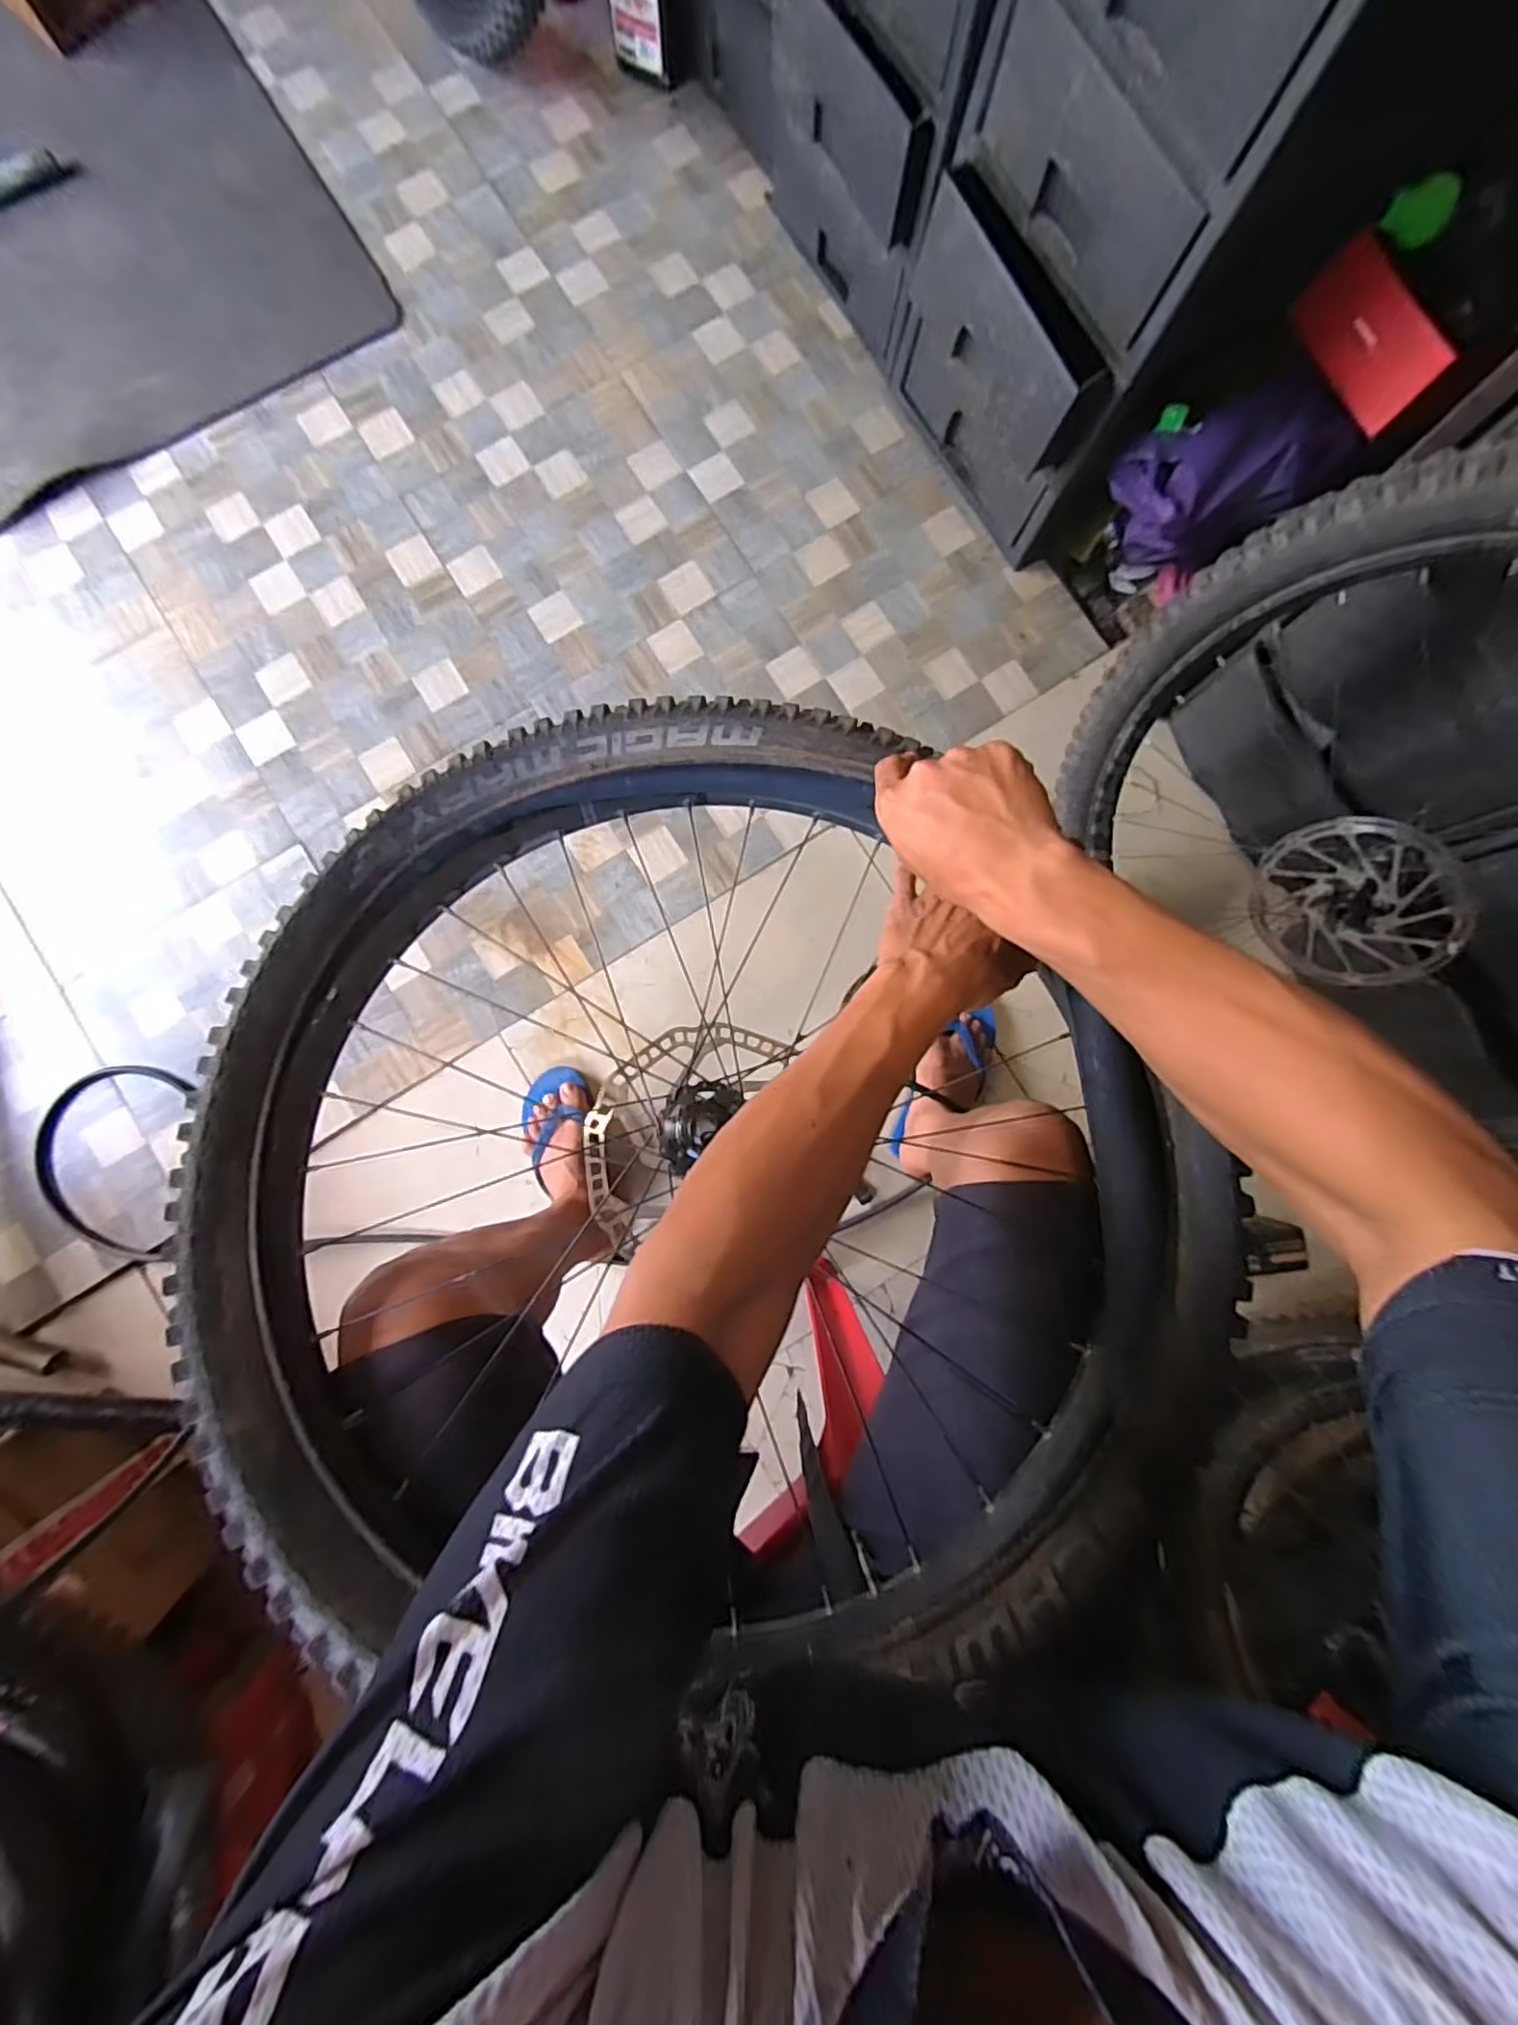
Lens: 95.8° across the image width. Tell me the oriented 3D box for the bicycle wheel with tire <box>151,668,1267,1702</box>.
[{"bbox_3d":[-0.058,0.094,0.470,0.583,0.112,0.644,-32,76,-7],"label":"bicycle wheel with tire"}]

